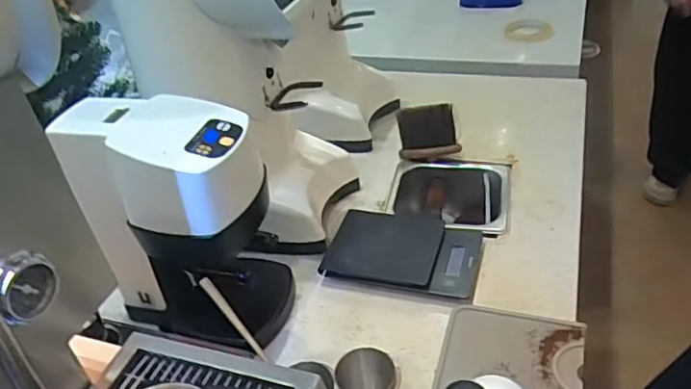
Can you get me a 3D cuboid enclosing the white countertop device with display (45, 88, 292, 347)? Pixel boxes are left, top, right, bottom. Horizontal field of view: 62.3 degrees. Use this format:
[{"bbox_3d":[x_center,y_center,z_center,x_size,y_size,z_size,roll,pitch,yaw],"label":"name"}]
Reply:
[{"bbox_3d":[-0.178,0.027,0.646,0.192,0.262,0.135,13,42,25],"label":"white countertop device with display"}]

